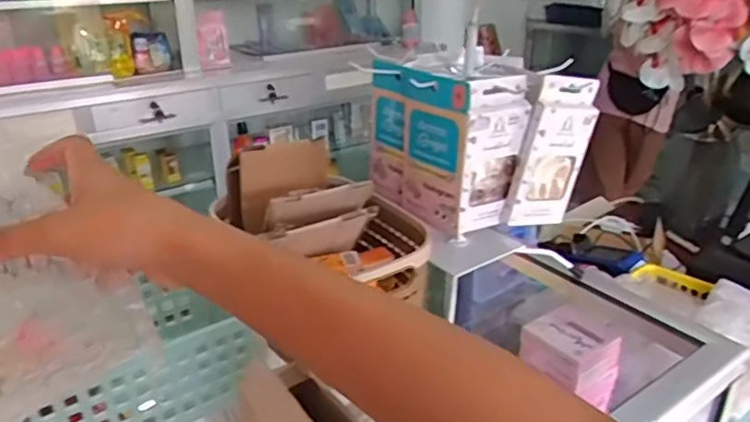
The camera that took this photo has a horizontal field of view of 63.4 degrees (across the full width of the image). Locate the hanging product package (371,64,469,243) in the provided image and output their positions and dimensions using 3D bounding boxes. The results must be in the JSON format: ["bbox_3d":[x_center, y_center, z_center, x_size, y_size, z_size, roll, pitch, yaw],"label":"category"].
[{"bbox_3d":[0.037,-0.066,0.588,0.029,0.138,0.137,-11,27,-24],"label":"hanging product package"}]

